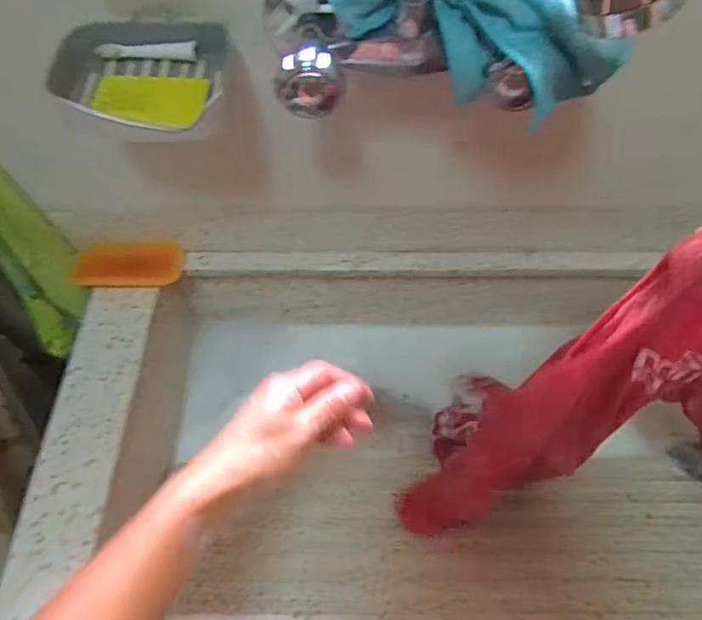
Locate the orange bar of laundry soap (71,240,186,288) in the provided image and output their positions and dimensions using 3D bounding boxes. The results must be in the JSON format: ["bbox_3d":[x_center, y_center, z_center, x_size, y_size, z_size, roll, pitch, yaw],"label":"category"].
[{"bbox_3d":[-0.263,-0.054,0.678,0.132,0.041,0.051,-5,58,-2],"label":"orange bar of laundry soap"}]

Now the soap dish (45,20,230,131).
[{"bbox_3d":[-0.160,-0.178,0.435,0.132,0.036,0.097,5,58,4],"label":"soap dish"}]

